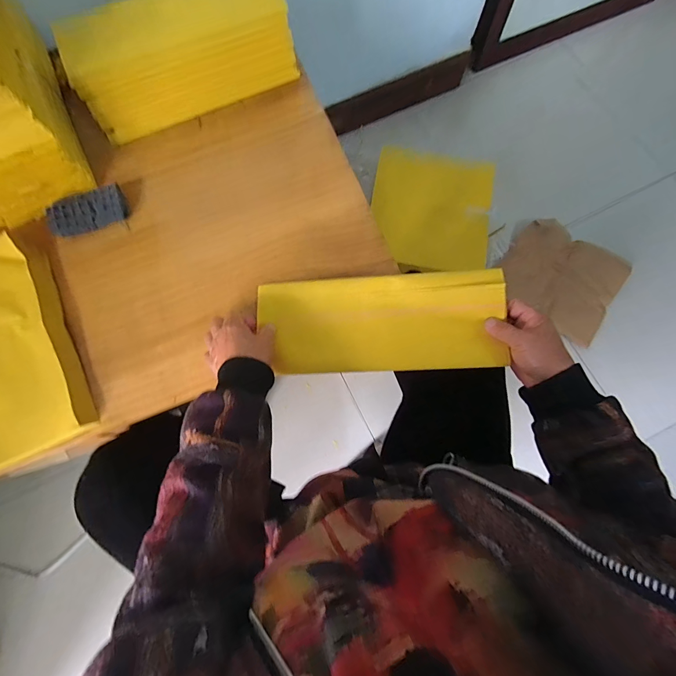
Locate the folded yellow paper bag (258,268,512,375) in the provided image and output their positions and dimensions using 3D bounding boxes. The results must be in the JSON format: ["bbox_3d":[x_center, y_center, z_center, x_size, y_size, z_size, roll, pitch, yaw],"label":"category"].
[{"bbox_3d":[0.049,-0.021,0.439,0.305,0.025,0.125,-2,74,8],"label":"folded yellow paper bag"}]

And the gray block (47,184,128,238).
[{"bbox_3d":[-0.367,-0.185,0.502,0.108,0.030,0.043,-26,76,-8],"label":"gray block"}]

